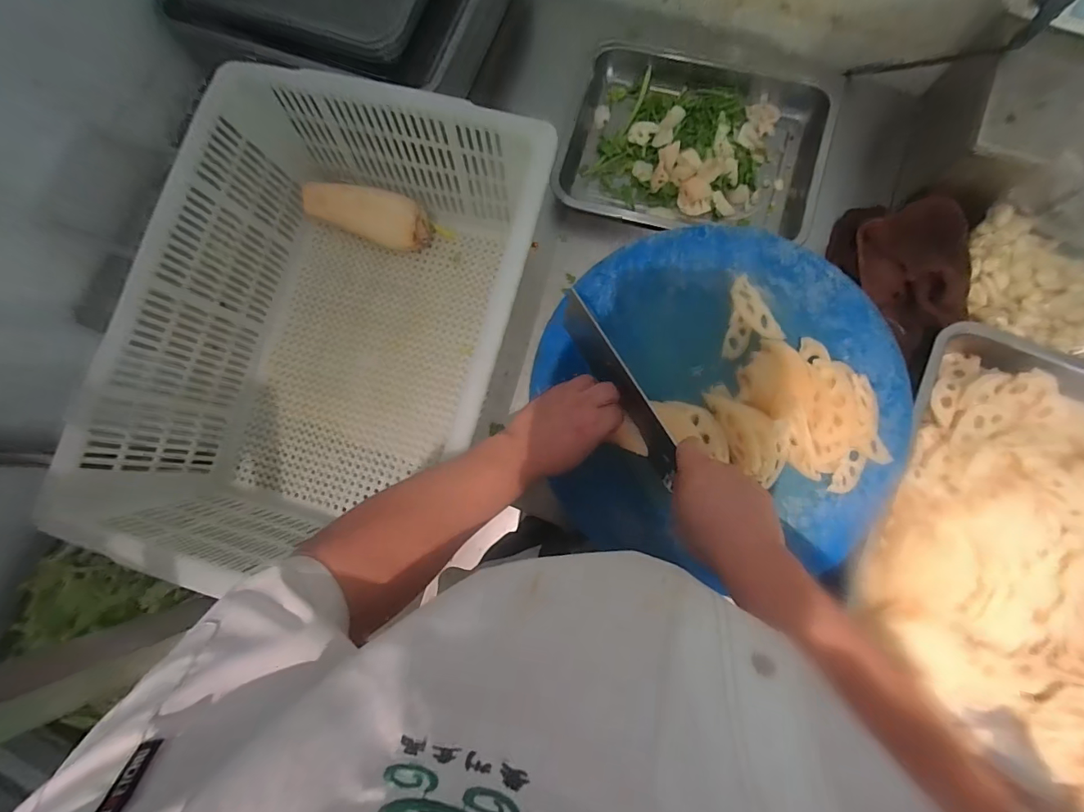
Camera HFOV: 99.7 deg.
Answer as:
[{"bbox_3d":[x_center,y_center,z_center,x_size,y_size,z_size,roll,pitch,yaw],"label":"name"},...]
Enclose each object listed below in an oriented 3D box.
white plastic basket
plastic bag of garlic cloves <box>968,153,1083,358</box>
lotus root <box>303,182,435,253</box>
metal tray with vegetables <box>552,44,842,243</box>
[{"bbox_3d":[-0.239,-0.074,0.549,0.397,0.185,0.539,18,84,6],"label":"white plastic basket"},{"bbox_3d":[0.575,-0.144,0.491,0.207,0.116,0.106,41,86,8],"label":"plastic bag of garlic cloves"},{"bbox_3d":[-0.237,-0.263,0.629,0.180,0.051,0.062,21,84,6],"label":"lotus root"},{"bbox_3d":[0.211,-0.380,0.634,0.341,0.042,0.283,14,83,5],"label":"metal tray with vegetables"}]

